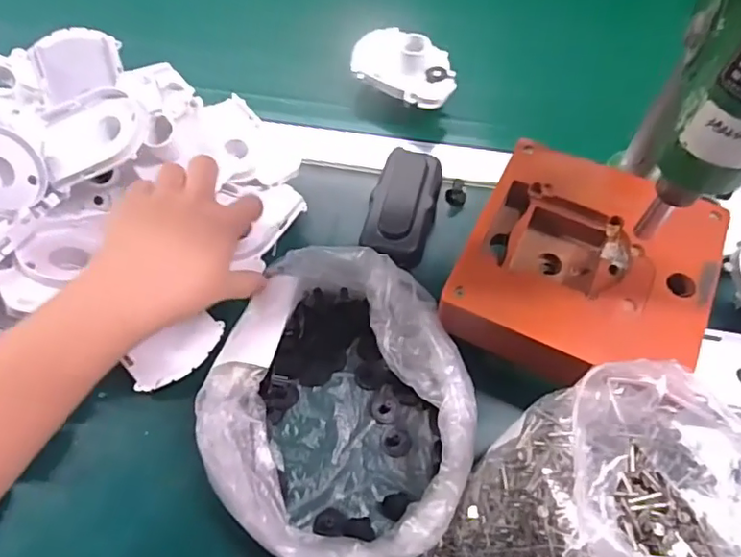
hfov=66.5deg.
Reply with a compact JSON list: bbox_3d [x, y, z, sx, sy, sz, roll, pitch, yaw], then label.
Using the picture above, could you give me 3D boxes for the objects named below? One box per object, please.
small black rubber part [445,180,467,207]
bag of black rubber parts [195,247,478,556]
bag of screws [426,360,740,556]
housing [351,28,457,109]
[{"bbox_3d":[0.072,-0.073,0.473,0.016,0.015,0.020,11,61,5],"label":"small black rubber part"},{"bbox_3d":[-0.020,0.077,0.364,0.165,0.054,0.186,15,61,7],"label":"bag of black rubber parts"},{"bbox_3d":[0.119,0.118,0.297,0.127,0.124,0.109,19,62,10],"label":"bag of screws"},{"bbox_3d":[0.033,-0.194,0.508,0.097,0.028,0.064,32,65,16],"label":"housing"}]

